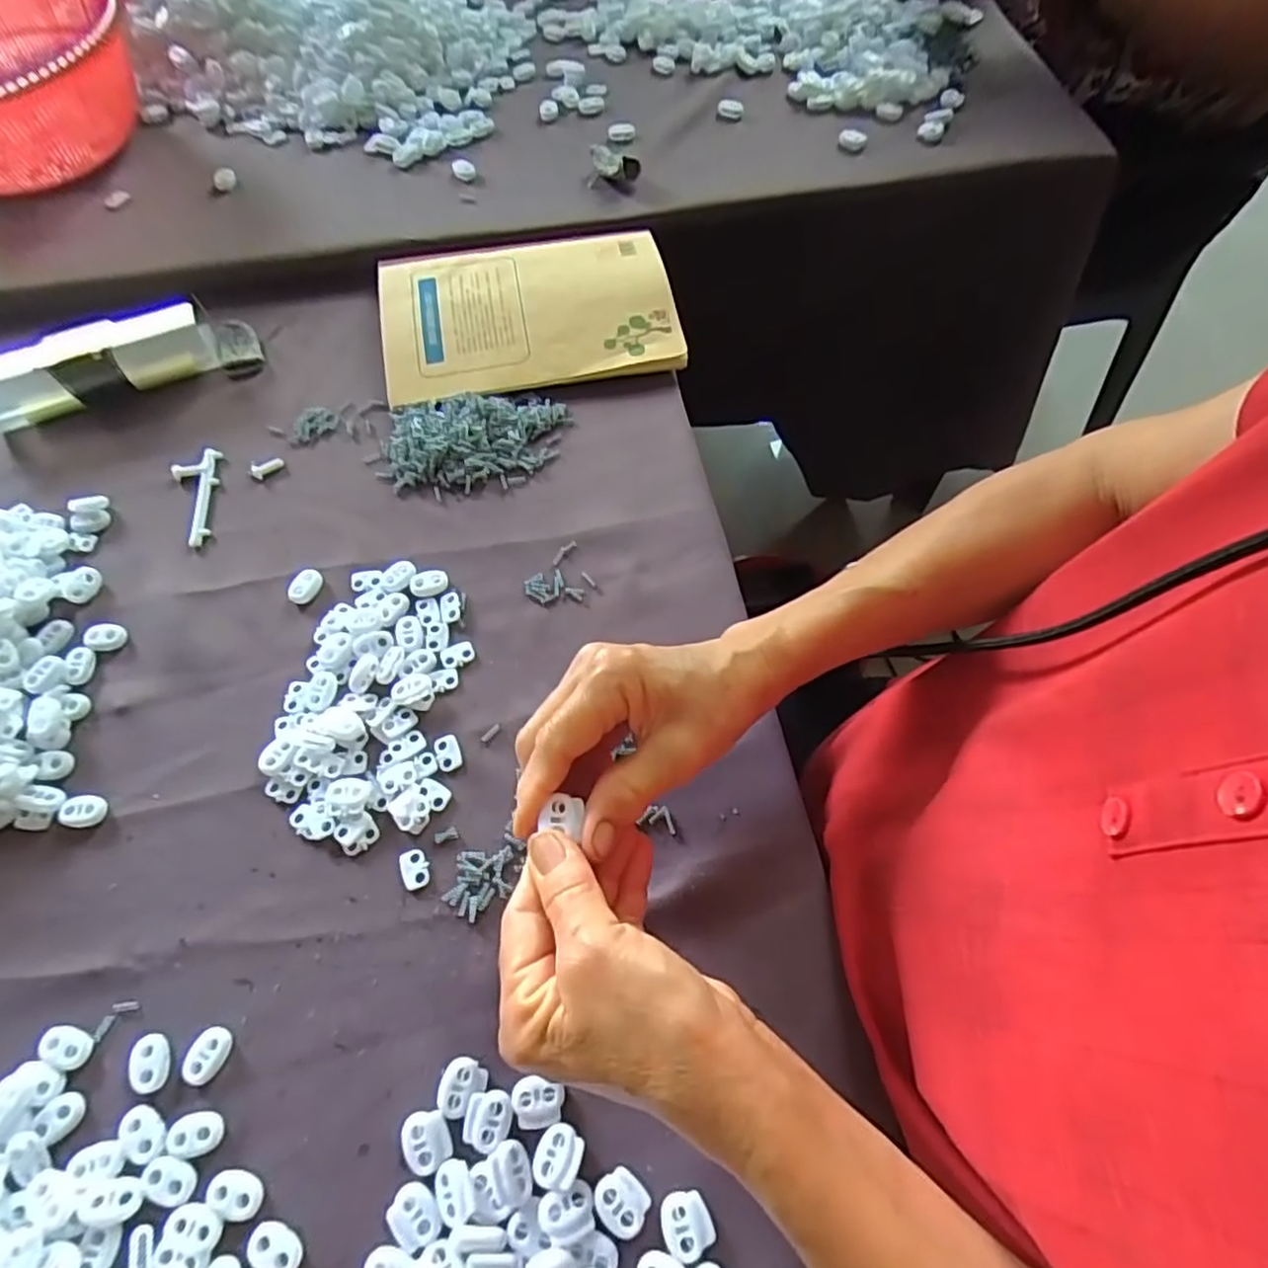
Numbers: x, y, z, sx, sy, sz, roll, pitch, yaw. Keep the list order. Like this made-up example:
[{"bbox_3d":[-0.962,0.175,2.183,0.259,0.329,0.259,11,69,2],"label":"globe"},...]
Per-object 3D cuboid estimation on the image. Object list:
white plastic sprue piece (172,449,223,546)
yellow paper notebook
[{"bbox_3d":[-0.283,-0.088,0.443,0.028,0.005,0.072,-11,65,-3],"label":"white plastic sprue piece"},{"bbox_3d":[-0.077,-0.235,0.496,0.205,0.013,0.138,-11,65,-3],"label":"yellow paper notebook"}]

